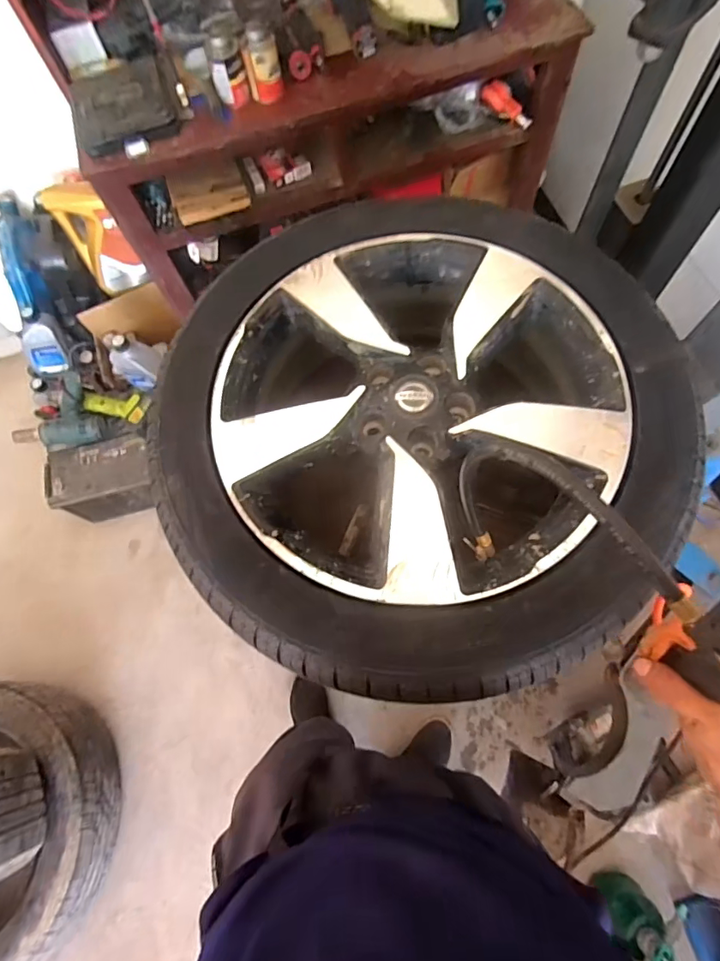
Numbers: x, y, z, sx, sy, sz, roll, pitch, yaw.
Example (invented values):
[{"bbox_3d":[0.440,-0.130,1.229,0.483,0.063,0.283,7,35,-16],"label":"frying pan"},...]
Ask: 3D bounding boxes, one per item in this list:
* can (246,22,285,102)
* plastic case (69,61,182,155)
[{"bbox_3d":[-0.180,-0.795,0.940,0.053,0.115,0.056,-1,70,2],"label":"can"},{"bbox_3d":[-0.469,-0.747,0.968,0.198,0.037,0.206,-19,70,-5],"label":"plastic case"}]

